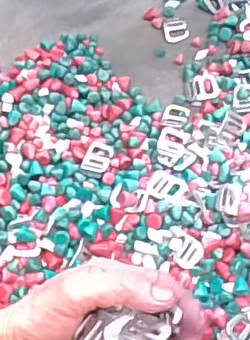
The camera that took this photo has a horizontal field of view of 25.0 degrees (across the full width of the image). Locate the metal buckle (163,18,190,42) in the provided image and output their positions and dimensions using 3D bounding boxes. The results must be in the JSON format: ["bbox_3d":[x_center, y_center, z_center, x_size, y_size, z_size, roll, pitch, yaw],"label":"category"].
[{"bbox_3d":[0.056,-0.153,0.618,0.026,0.004,0.030,-6,62,-4],"label":"metal buckle"}]

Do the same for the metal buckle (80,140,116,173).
[{"bbox_3d":[-0.026,-0.012,0.533,0.026,0.004,0.034,12,62,5],"label":"metal buckle"}]

